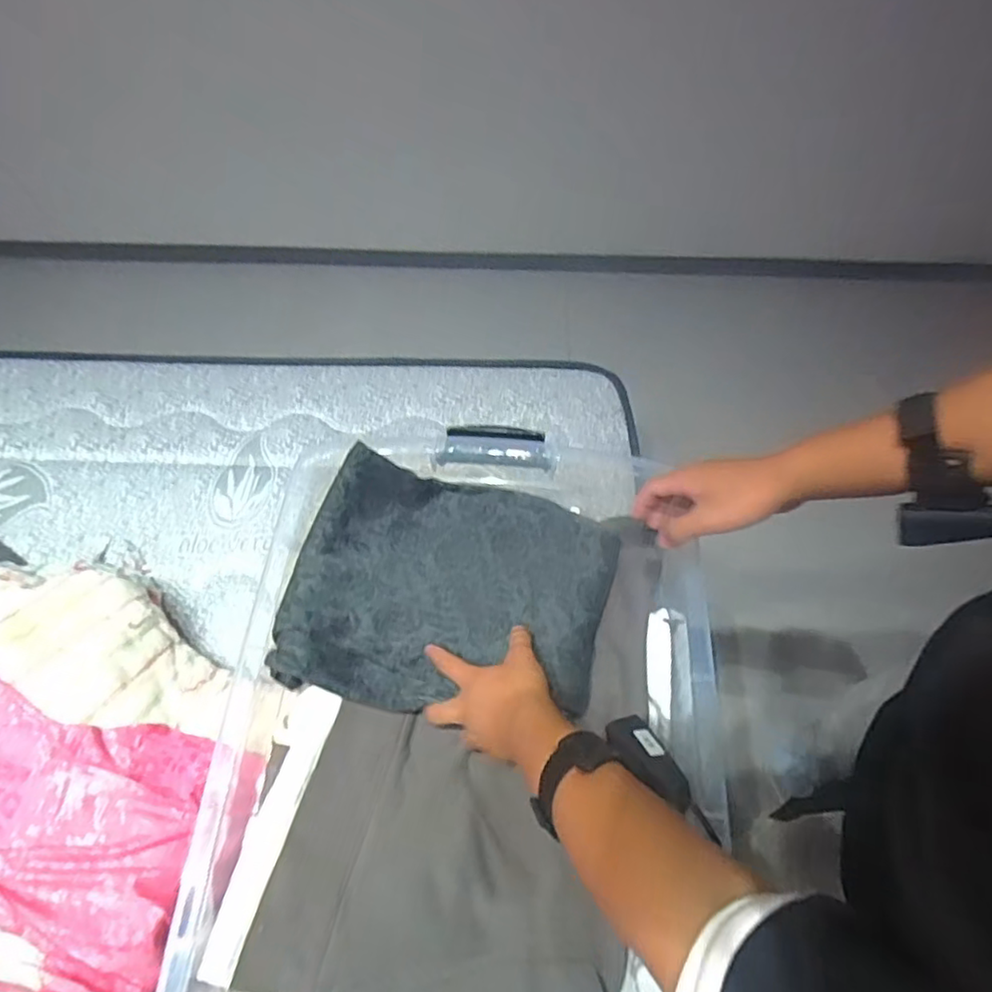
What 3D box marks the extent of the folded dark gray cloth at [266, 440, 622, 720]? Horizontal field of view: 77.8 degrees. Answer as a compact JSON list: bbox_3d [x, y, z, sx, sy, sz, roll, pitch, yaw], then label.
[{"bbox_3d":[-0.040,0.088,0.619,0.304,0.065,0.240,9,63,4],"label":"folded dark gray cloth"}]

